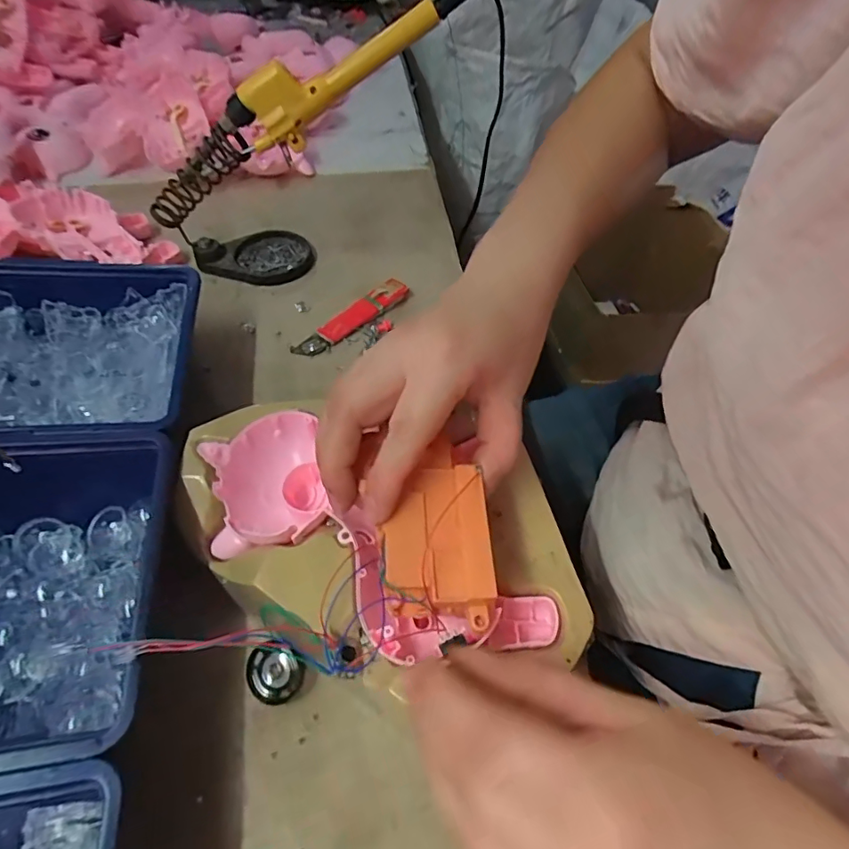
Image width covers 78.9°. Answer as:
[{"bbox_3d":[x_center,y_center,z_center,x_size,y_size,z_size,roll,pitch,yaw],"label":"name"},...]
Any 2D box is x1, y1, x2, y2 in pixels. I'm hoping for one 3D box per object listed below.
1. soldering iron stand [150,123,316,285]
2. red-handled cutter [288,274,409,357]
[{"bbox_3d":[-0.150,-0.167,0.401,0.111,0.101,0.069,-16,54,-14],"label":"soldering iron stand"},{"bbox_3d":[-0.056,-0.084,0.397,0.104,0.009,0.024,-37,61,-26],"label":"red-handled cutter"}]

